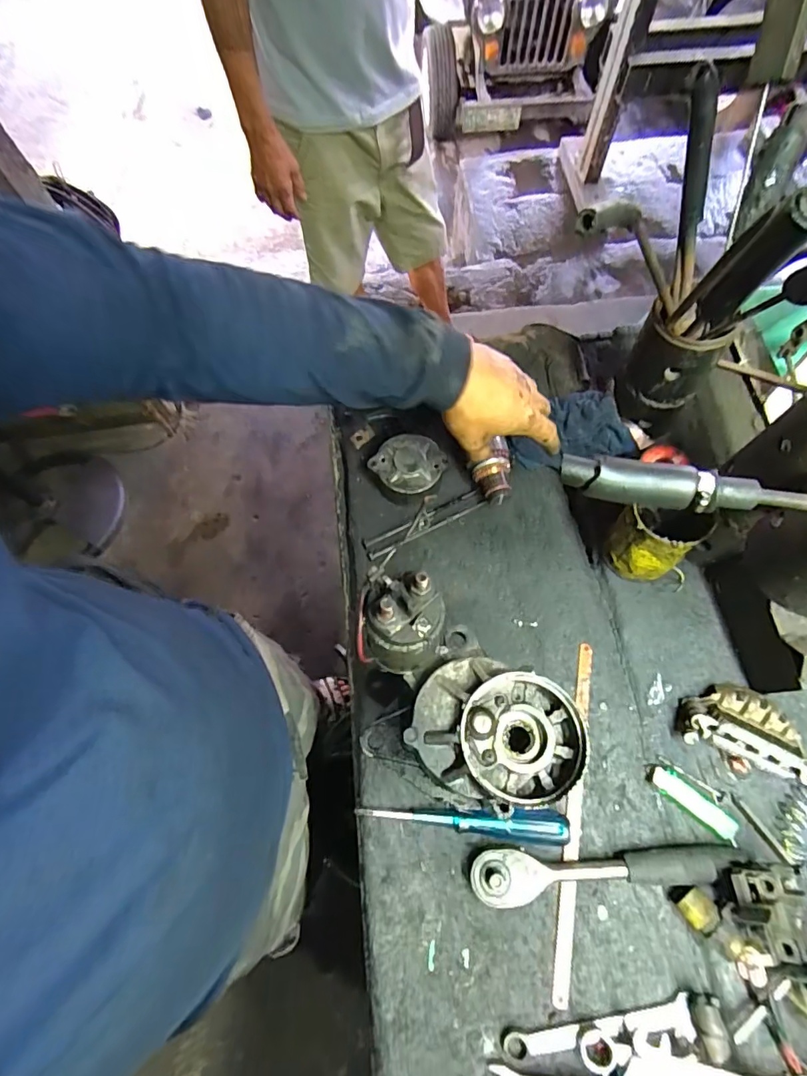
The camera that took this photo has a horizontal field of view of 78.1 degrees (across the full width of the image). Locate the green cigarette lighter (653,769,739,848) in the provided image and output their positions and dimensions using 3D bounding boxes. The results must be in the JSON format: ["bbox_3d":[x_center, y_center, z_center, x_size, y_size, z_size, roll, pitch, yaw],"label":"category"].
[{"bbox_3d":[0.270,0.247,0.466,0.083,0.013,0.022,37,74,15],"label":"green cigarette lighter"}]

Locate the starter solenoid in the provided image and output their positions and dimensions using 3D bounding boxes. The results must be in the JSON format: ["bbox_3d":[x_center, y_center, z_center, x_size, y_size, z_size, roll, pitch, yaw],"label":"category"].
[{"bbox_3d":[-0.002,0.056,0.317,0.050,0.098,0.046,-1,68,1],"label":"starter solenoid"}]

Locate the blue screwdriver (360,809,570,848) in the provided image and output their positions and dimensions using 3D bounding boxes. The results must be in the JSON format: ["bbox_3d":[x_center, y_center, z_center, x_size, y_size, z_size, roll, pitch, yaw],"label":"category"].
[{"bbox_3d":[0.055,0.263,0.467,0.191,0.026,0.029,5,69,3],"label":"blue screwdriver"}]

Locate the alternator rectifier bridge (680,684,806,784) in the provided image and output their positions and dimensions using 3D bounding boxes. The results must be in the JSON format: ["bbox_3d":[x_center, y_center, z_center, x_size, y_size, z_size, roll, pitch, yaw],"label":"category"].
[{"bbox_3d":[0.327,0.179,0.477,0.104,0.035,0.067,19,70,9],"label":"alternator rectifier bridge"}]

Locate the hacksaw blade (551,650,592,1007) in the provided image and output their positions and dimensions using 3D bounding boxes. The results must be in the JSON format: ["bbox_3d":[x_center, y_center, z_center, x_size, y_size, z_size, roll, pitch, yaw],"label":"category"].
[{"bbox_3d":[0.163,0.254,0.473,0.016,0.008,0.305,11,69,6],"label":"hacksaw blade"}]

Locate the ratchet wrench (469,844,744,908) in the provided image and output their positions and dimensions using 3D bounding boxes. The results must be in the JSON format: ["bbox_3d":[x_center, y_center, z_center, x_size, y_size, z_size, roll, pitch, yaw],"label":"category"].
[{"bbox_3d":[0.177,0.299,0.442,0.230,0.033,0.040,-2,68,1],"label":"ratchet wrench"}]

